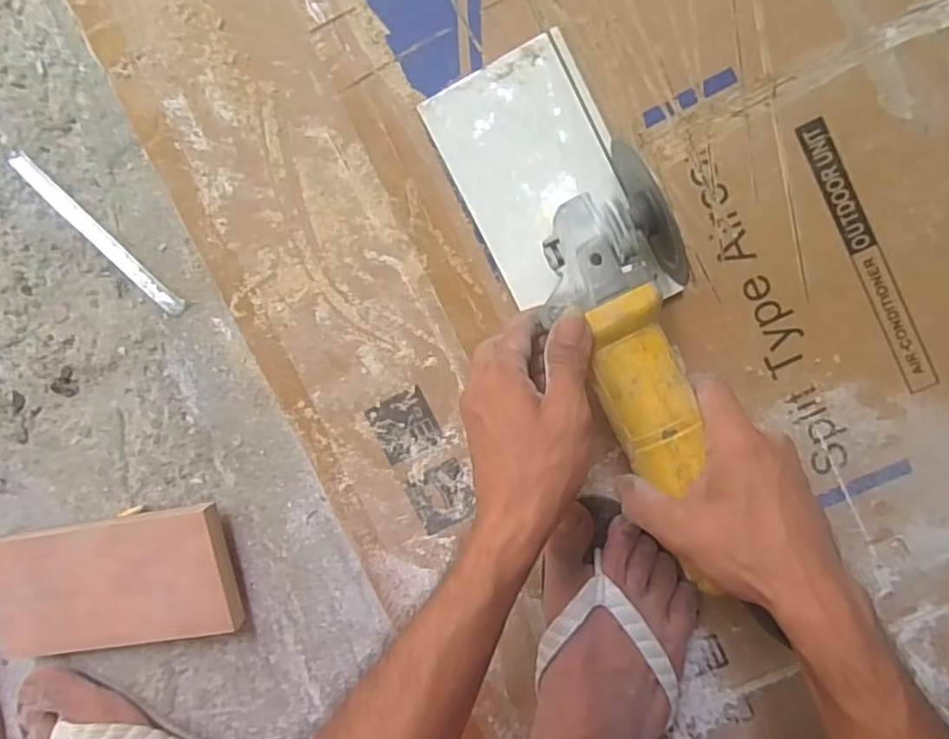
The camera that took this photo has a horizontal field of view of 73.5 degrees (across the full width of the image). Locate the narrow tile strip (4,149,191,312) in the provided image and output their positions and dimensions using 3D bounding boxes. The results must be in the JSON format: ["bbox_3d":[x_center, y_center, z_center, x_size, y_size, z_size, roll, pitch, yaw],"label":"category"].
[{"bbox_3d":[-0.306,-0.109,0.511,0.182,0.010,0.016,44,99,0],"label":"narrow tile strip"}]

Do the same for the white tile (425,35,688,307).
[{"bbox_3d":[0.051,-0.125,0.449,0.107,0.011,0.190,-26,93,9],"label":"white tile"}]

